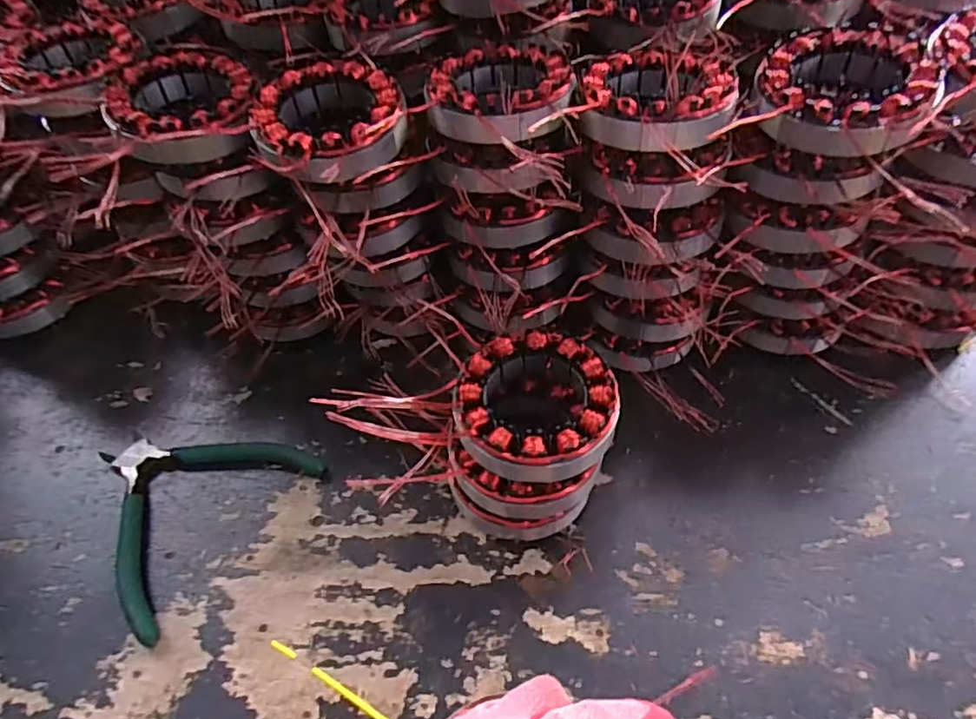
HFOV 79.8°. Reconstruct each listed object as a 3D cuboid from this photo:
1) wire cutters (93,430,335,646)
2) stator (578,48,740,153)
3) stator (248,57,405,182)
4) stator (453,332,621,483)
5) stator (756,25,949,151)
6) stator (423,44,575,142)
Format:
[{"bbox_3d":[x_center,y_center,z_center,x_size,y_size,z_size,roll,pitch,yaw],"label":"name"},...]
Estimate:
[{"bbox_3d":[-0.195,0.084,0.377,0.123,0.016,0.134,31,62,24],"label":"wire cutters"},{"bbox_3d":[0.096,-0.150,0.332,0.081,0.029,0.089,10,54,12],"label":"stator"},{"bbox_3d":[-0.092,-0.136,0.340,0.085,0.030,0.085,-2,52,3],"label":"stator"},{"bbox_3d":[0.026,0.023,0.321,0.085,0.029,0.083,-1,52,4],"label":"stator"},{"bbox_3d":[0.193,-0.147,0.318,0.084,0.030,0.088,26,58,22],"label":"stator"},{"bbox_3d":[0.008,-0.154,0.345,0.083,0.033,0.098,8,53,10],"label":"stator"}]

